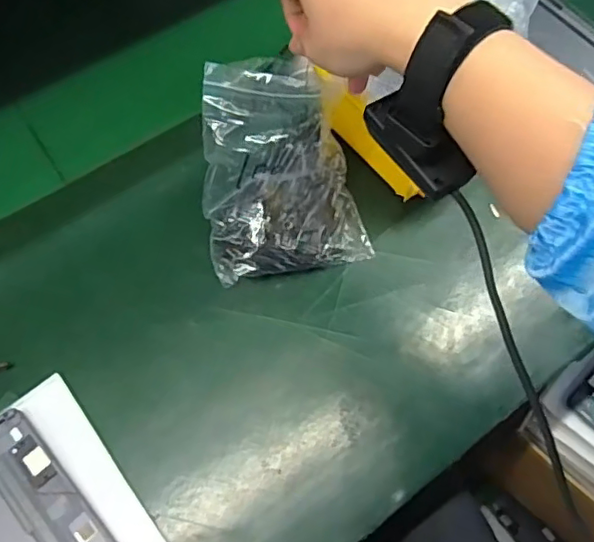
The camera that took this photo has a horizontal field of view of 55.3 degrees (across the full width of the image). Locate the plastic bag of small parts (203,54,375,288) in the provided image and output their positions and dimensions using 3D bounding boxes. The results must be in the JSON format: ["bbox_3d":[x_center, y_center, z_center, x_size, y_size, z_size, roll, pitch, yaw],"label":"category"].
[{"bbox_3d":[-0.016,-0.090,0.460,0.128,0.120,0.147,-12,65,-6],"label":"plastic bag of small parts"}]

